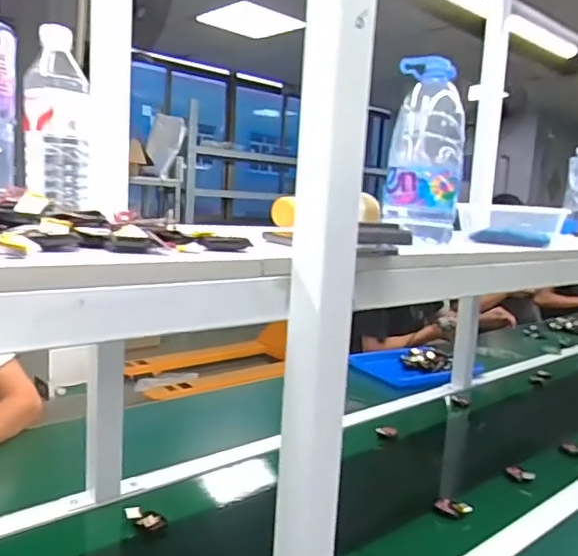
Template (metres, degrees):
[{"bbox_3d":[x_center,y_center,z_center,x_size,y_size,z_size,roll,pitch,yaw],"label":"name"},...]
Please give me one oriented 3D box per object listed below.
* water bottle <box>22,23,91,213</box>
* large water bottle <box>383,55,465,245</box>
[{"bbox_3d":[-0.262,-0.180,0.643,0.069,0.190,0.078,0,9,-21],"label":"water bottle"},{"bbox_3d":[0.185,-0.173,0.763,0.099,0.236,0.099,5,8,9],"label":"large water bottle"}]

